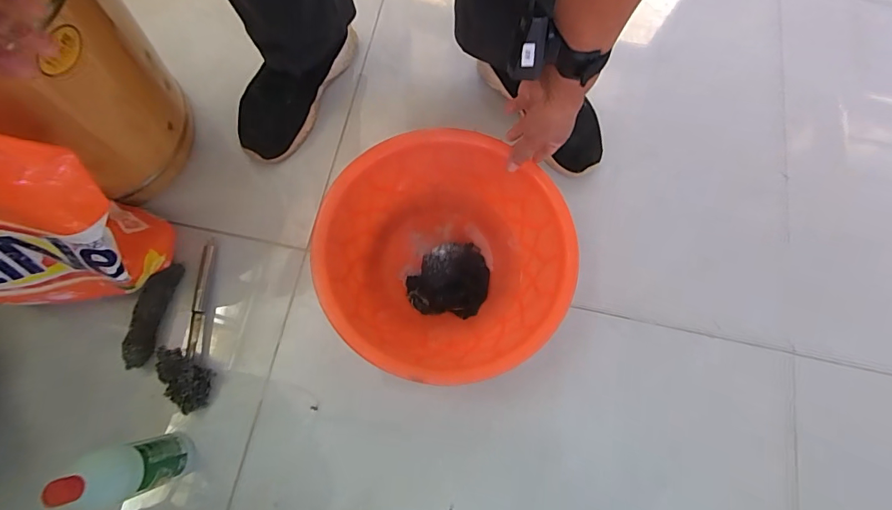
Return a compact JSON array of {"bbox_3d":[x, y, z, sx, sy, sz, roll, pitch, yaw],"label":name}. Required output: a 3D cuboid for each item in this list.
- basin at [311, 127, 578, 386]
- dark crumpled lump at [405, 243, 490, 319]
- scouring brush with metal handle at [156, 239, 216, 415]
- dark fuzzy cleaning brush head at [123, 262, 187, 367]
[{"bbox_3d":[0.002,0.002,0.654,0.344,0.153,0.348,0,75,2],"label":"basin"},{"bbox_3d":[0.003,0.033,0.667,0.123,0.078,0.114,0,75,2],"label":"dark crumpled lump"},{"bbox_3d":[-0.367,0.097,0.633,0.066,0.056,0.251,-1,75,2],"label":"scouring brush with metal handle"},{"bbox_3d":[-0.433,0.085,0.636,0.033,0.033,0.153,9,76,4],"label":"dark fuzzy cleaning brush head"}]

